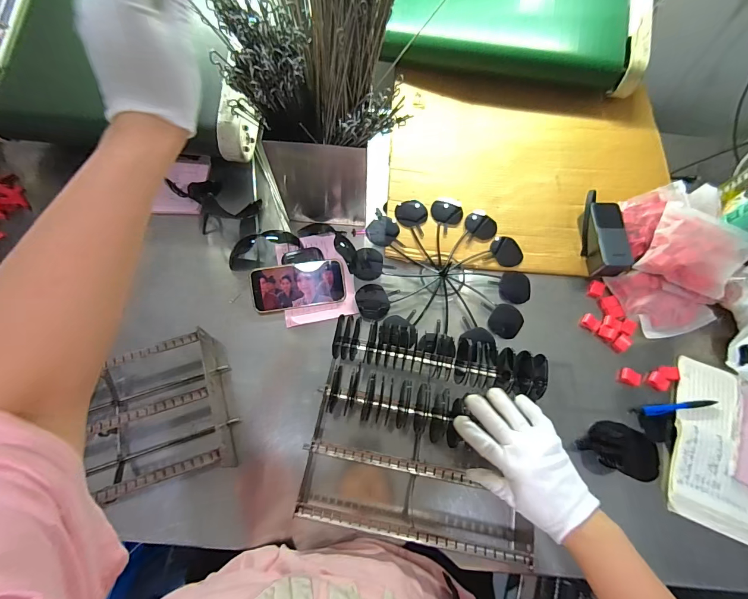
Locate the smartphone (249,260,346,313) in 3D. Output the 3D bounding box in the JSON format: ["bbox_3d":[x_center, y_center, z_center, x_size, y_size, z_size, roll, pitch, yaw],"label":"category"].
[{"bbox_3d":[-0.131,-0.024,0.599,0.157,0.007,0.076,-8,94,-10],"label":"smartphone"}]

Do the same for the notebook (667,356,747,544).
[{"bbox_3d":[0.553,0.232,0.532,0.169,0.021,0.243,20,69,5],"label":"notebook"}]

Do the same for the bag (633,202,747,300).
[{"bbox_3d":[0.555,-0.084,0.590,0.143,0.052,0.137,32,71,10],"label":"bag"}]

